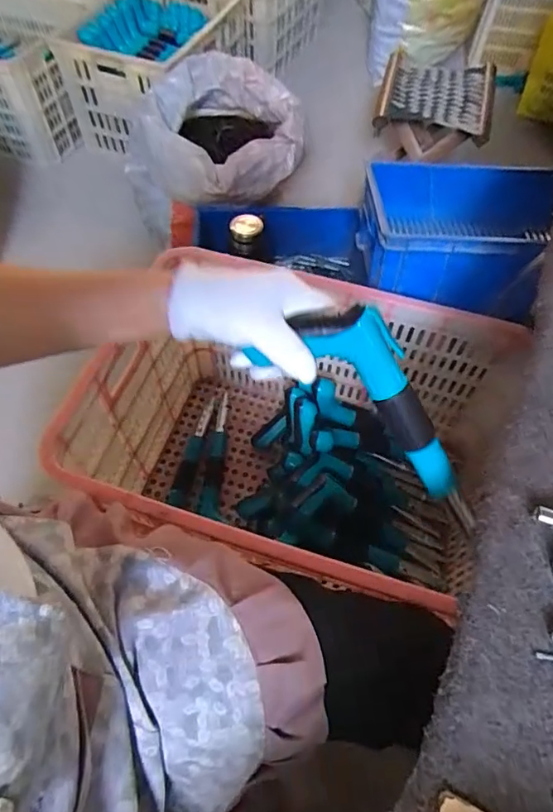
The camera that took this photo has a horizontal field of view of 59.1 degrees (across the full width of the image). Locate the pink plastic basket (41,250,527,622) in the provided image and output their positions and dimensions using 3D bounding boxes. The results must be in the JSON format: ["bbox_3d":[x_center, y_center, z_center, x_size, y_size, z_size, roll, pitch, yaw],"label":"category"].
[{"bbox_3d":[0.030,0.076,0.781,0.576,0.350,0.424,14,60,7],"label":"pink plastic basket"}]

